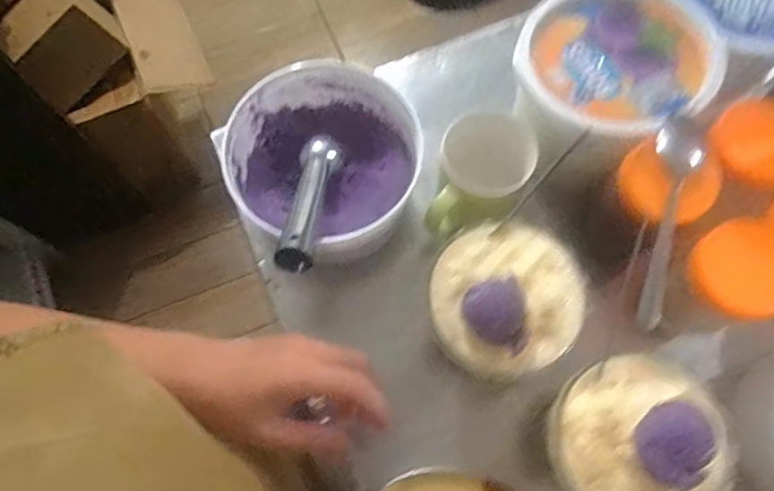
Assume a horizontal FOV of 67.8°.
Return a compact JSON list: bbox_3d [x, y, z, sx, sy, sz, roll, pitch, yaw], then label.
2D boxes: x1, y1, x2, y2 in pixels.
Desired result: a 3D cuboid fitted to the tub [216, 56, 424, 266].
[{"bbox_3d":[-0.045,-0.075,0.533,0.170,0.096,0.172,0,72,1],"label":"tub"}]

